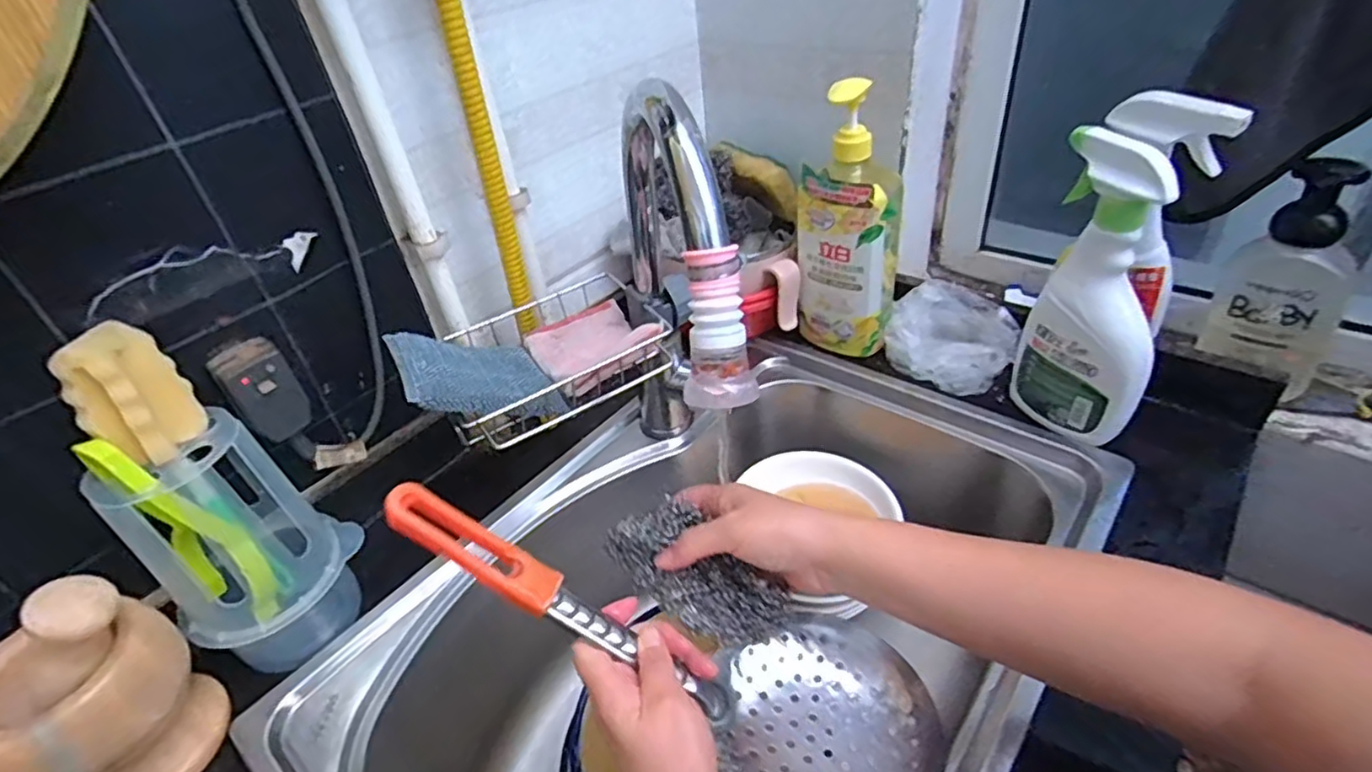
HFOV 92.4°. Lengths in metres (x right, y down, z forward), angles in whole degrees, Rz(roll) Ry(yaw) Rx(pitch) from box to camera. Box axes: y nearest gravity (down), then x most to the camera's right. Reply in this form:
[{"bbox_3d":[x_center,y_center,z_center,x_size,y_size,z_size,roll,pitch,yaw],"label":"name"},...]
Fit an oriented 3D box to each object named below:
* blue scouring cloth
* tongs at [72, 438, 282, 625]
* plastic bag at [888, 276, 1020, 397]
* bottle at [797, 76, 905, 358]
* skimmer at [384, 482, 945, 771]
[{"bbox_3d":[-0.154,-0.009,0.485,0.115,0.012,0.087,3,34,-46],"label":"blue scouring cloth"},{"bbox_3d":[-0.311,0.093,0.421,0.041,0.152,0.035,19,46,29],"label":"tongs"},{"bbox_3d":[0.263,-0.053,0.663,0.114,0.055,0.088,26,50,35],"label":"plastic bag"},{"bbox_3d":[0.160,-0.152,0.644,0.098,0.254,0.063,4,40,15],"label":"bottle"},{"bbox_3d":[-0.015,0.153,0.387,0.336,0.065,0.137,30,43,-5],"label":"skimmer"}]

